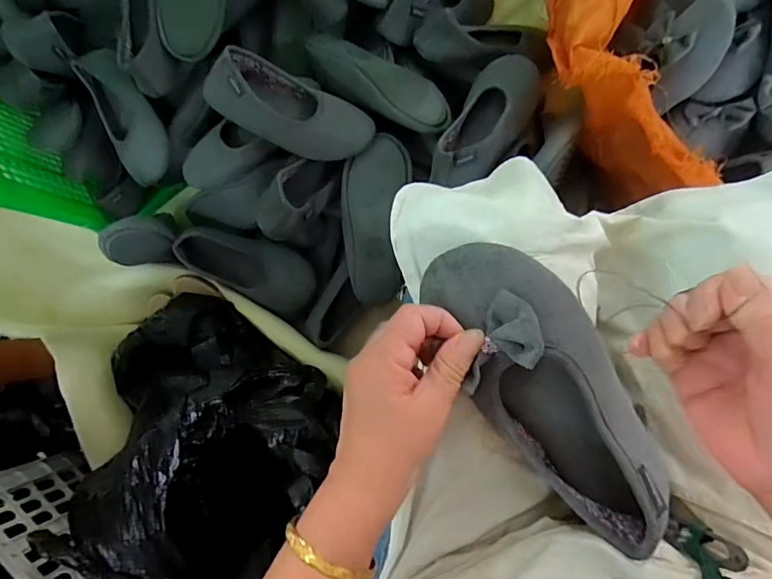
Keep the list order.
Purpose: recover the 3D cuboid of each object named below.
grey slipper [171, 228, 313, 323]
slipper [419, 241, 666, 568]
[{"bbox_3d":[-0.219,-0.037,0.778,0.218,0.056,0.100,24,90,9],"label":"grey slipper"},{"bbox_3d":[0.113,0.067,0.329,0.091,0.052,0.224,-33,95,5],"label":"slipper"}]

